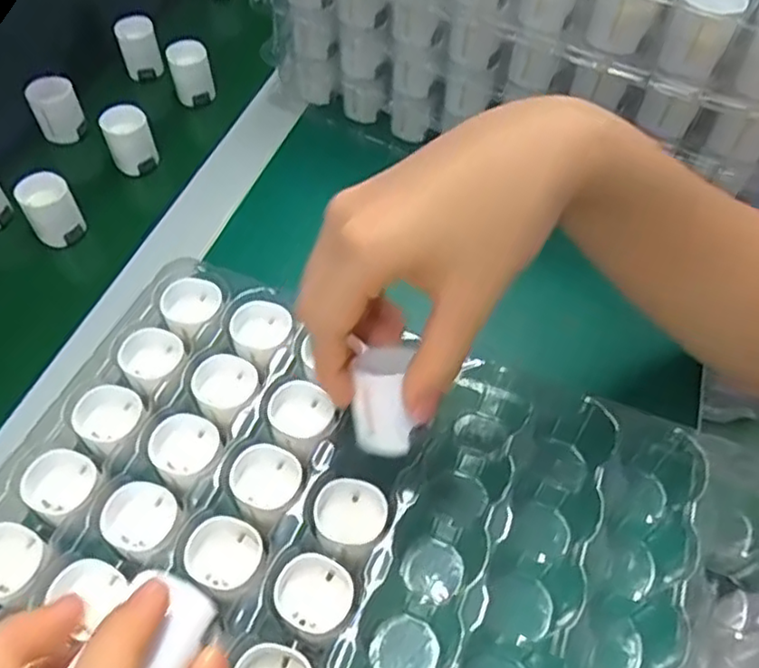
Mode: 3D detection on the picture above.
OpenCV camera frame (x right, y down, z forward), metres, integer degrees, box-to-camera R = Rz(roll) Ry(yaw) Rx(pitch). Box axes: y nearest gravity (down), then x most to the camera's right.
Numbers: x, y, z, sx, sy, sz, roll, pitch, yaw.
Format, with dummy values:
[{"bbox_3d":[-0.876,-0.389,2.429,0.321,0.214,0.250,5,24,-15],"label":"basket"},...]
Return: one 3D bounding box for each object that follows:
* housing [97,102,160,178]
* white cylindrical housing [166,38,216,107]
[{"bbox_3d":[-0.171,-0.133,0.459,0.029,0.040,0.029,1,54,-1],"label":"housing"},{"bbox_3d":[-0.142,-0.196,0.504,0.029,0.043,0.029,1,54,-1],"label":"white cylindrical housing"}]

